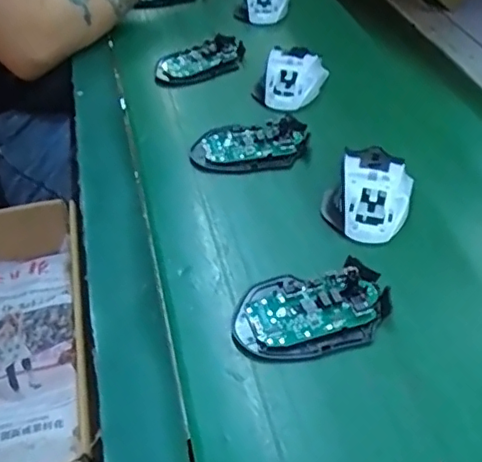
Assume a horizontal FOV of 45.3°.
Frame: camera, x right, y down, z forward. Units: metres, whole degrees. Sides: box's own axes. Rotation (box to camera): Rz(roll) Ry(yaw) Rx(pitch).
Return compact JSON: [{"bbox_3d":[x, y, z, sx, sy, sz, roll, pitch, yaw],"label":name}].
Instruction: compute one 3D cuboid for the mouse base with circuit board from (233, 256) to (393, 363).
[{"bbox_3d":[0.053,0.057,0.424,0.115,0.019,0.072,-9,45,-8],"label":"mouse base with circuit board"}]

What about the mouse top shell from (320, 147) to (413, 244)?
[{"bbox_3d":[0.112,-0.036,0.504,0.070,0.037,0.093,16,47,16],"label":"mouse top shell"}]

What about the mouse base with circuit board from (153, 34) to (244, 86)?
[{"bbox_3d":[-0.046,-0.201,0.690,0.116,0.021,0.062,-28,50,-25],"label":"mouse base with circuit board"}]

